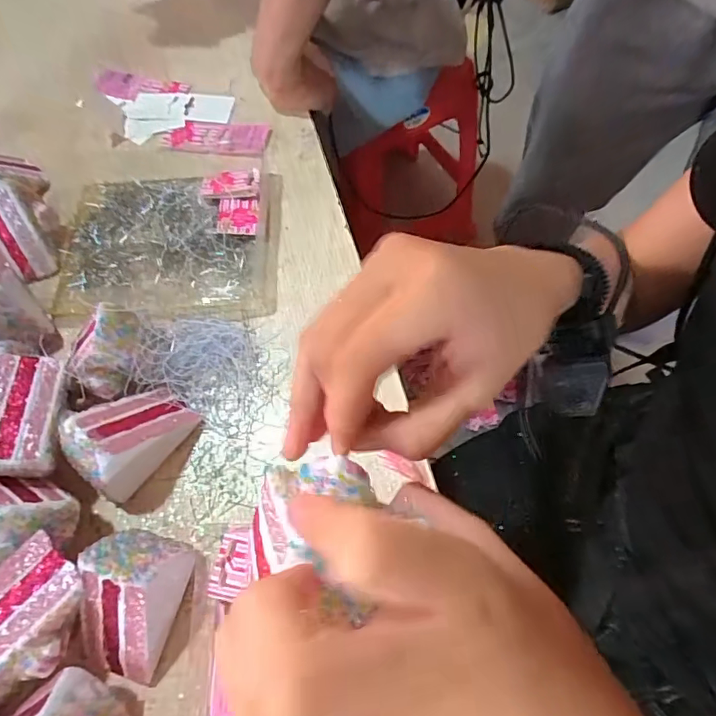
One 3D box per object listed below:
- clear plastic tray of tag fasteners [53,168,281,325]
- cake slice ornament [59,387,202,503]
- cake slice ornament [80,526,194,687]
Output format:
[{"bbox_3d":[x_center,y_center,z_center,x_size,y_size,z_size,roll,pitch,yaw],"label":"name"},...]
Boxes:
[{"bbox_3d":[-0.182,-0.113,0.470,0.206,0.014,0.160,-3,65,2],"label":"clear plastic tray of tag fasteners"},{"bbox_3d":[-0.175,0.056,0.369,0.065,0.059,0.085,27,69,15],"label":"cake slice ornament"},{"bbox_3d":[-0.149,0.158,0.318,0.053,0.061,0.085,12,66,9],"label":"cake slice ornament"}]

